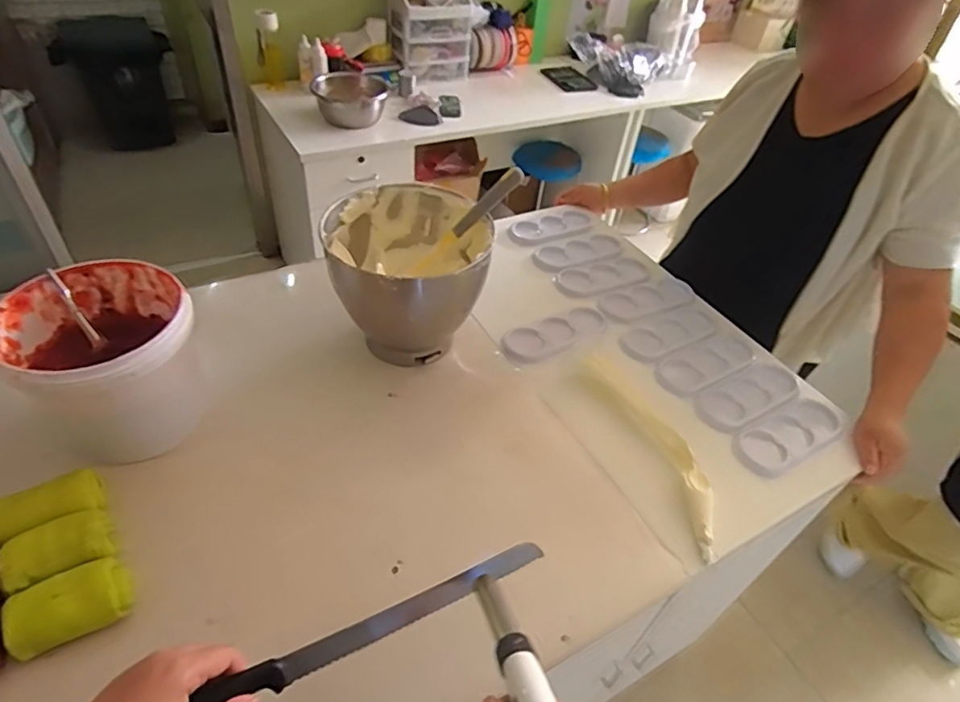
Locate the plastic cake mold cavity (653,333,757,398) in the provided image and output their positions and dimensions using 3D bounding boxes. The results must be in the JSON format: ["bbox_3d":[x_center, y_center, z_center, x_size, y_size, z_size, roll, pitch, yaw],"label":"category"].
[{"bbox_3d":[0.383,0.023,0.965,0.198,0.011,0.087,-19,50,-25],"label":"plastic cake mold cavity"}]

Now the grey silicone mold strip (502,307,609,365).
[{"bbox_3d":[0.135,-0.030,0.990,0.212,0.008,0.075,-21,50,-26],"label":"grey silicone mold strip"}]

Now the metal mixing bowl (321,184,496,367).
[{"bbox_3d":[-0.109,-0.099,0.883,0.229,0.216,0.230,4,44,-4],"label":"metal mixing bowl"}]

